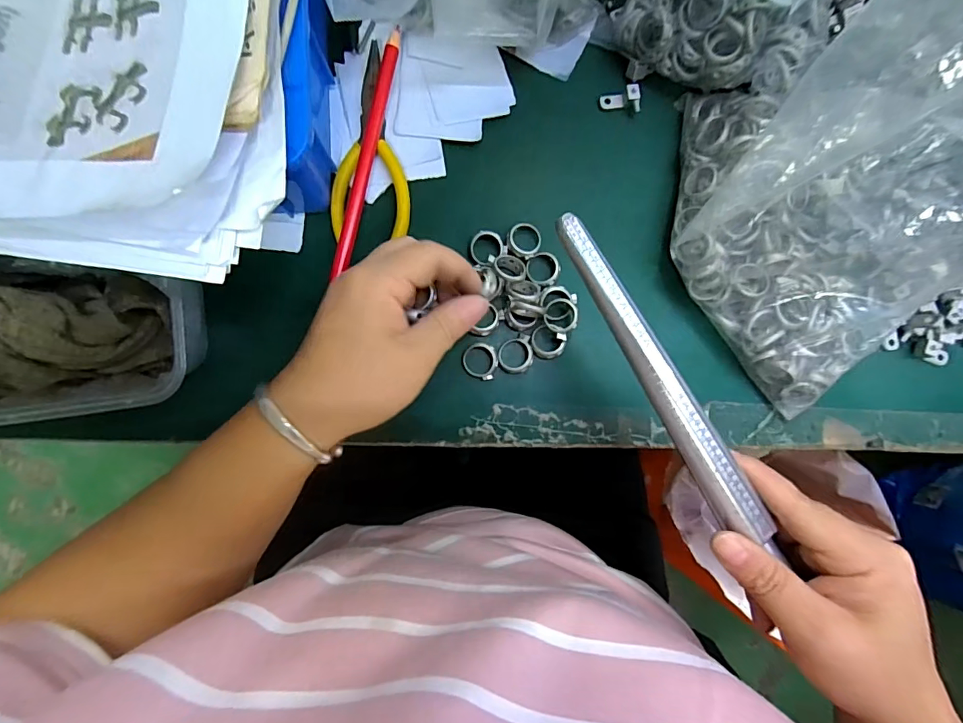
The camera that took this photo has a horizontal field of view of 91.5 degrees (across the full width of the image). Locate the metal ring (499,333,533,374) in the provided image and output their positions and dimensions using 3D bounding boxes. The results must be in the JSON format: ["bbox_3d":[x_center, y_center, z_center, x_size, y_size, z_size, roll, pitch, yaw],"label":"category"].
[{"bbox_3d":[0.021,-0.004,0.290,0.021,0.004,0.023,0,87,-2],"label":"metal ring"}]

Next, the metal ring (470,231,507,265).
[{"bbox_3d":[0.004,-0.071,0.289,0.021,0.007,0.021,0,87,-2],"label":"metal ring"}]

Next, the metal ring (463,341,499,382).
[{"bbox_3d":[-0.001,-0.001,0.289,0.022,0.006,0.021,0,87,-2],"label":"metal ring"}]

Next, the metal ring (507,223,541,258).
[{"bbox_3d":[0.026,-0.075,0.291,0.021,0.005,0.019,26,87,0],"label":"metal ring"}]

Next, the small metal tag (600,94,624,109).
[{"bbox_3d":[0.085,-0.169,0.305,0.015,0.004,0.010,-2,89,10],"label":"small metal tag"}]

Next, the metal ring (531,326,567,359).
[{"bbox_3d":[0.041,-0.011,0.290,0.021,0.007,0.018,25,87,0],"label":"metal ring"}]

